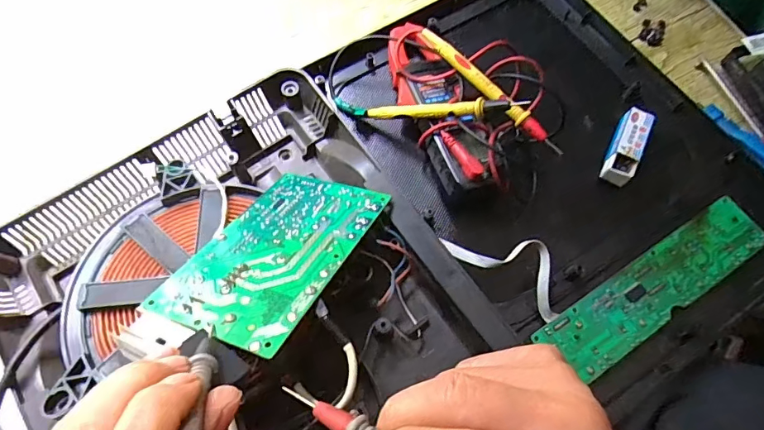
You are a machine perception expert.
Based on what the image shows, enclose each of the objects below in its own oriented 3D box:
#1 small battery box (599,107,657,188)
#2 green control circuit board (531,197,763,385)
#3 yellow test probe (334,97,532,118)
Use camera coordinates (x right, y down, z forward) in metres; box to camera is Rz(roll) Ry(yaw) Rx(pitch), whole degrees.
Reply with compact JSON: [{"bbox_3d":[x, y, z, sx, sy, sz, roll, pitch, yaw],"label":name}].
[{"bbox_3d":[0.204,-0.057,0.396,0.023,0.021,0.065,27,68,9],"label":"small battery box"},{"bbox_3d":[0.205,0.051,0.352,0.196,0.006,0.045,-30,71,-15],"label":"green control circuit board"},{"bbox_3d":[0.030,-0.086,0.377,0.163,0.017,0.022,6,63,30],"label":"yellow test probe"}]

